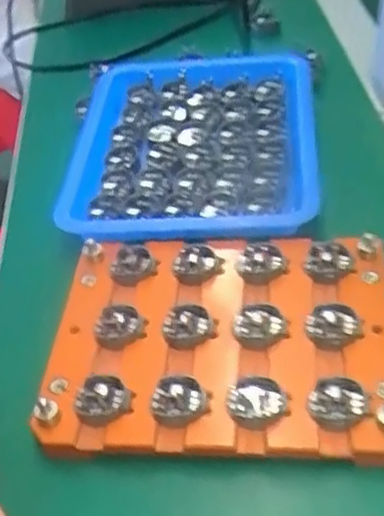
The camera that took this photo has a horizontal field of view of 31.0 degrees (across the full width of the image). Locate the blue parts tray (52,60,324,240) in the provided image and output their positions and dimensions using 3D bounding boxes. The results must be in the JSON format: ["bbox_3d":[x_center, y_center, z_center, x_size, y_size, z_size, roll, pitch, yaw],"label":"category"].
[{"bbox_3d":[0.002,-0.088,0.526,0.180,0.028,0.221,0,44,6],"label":"blue parts tray"}]

